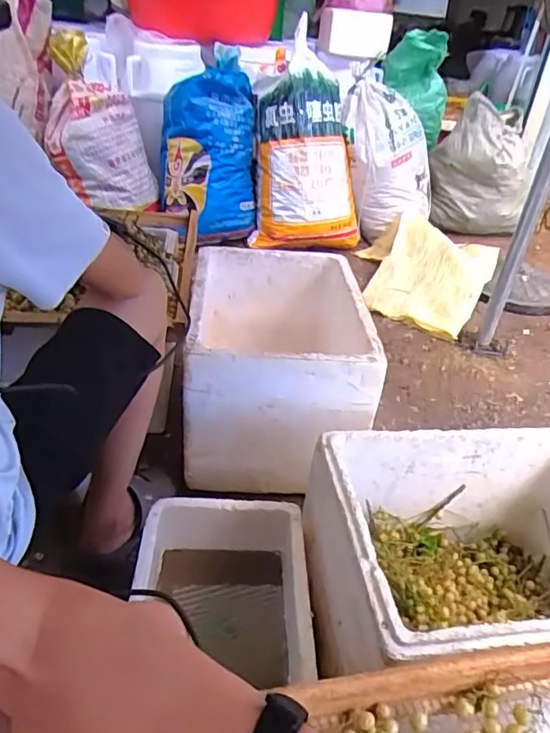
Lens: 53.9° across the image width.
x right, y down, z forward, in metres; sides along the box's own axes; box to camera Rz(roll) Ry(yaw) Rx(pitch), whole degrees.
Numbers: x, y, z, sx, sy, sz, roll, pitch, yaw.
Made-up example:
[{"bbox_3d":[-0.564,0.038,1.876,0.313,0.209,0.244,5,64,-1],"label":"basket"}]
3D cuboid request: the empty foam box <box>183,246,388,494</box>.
[{"bbox_3d":[0.011,-0.018,1.194,0.358,0.306,0.484,4,33,-3],"label":"empty foam box"}]

